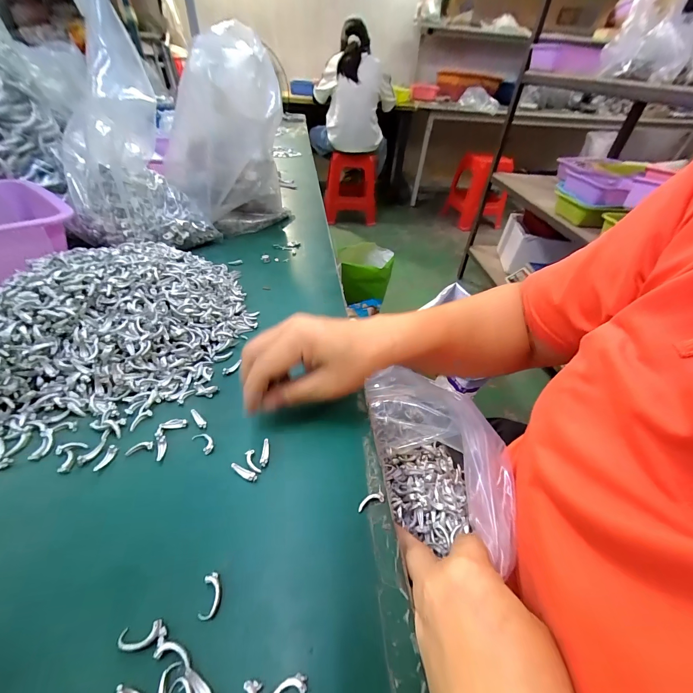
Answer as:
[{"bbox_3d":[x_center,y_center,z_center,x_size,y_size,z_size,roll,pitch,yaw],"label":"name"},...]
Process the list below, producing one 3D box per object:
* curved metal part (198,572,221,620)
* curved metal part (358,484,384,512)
[{"bbox_3d":[-0.078,0.143,0.183,0.010,0.004,0.022,2,42,-6],"label":"curved metal part"},{"bbox_3d":[0.020,0.110,0.227,0.025,0.005,0.010,-31,54,-35],"label":"curved metal part"}]

